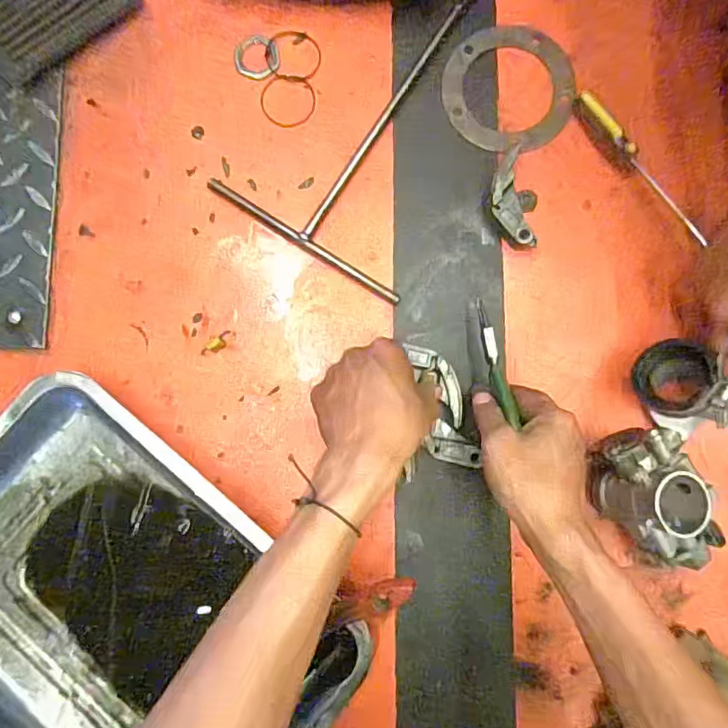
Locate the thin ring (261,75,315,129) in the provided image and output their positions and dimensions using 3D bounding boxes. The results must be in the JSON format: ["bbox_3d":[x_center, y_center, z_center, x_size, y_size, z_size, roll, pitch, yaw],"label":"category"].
[{"bbox_3d":[-0.070,-0.243,0.477,0.051,0.004,0.049,0,84,1],"label":"thin ring"}]

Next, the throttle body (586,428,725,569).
[{"bbox_3d":[0.221,0.099,0.399,0.078,0.075,0.103,-13,84,-1],"label":"throttle body"}]

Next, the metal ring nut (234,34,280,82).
[{"bbox_3d":[-0.099,-0.283,0.477,0.042,0.004,0.040,0,84,1],"label":"metal ring nut"}]

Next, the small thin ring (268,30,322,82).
[{"bbox_3d":[-0.065,-0.287,0.480,0.050,0.004,0.049,0,84,1],"label":"small thin ring"}]

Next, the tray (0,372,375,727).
[{"bbox_3d":[-0.205,0.199,0.409,0.331,0.042,0.261,42,86,5],"label":"tray"}]

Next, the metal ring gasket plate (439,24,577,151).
[{"bbox_3d":[0.133,-0.253,0.472,0.119,0.004,0.122,0,84,1],"label":"metal ring gasket plate"}]

